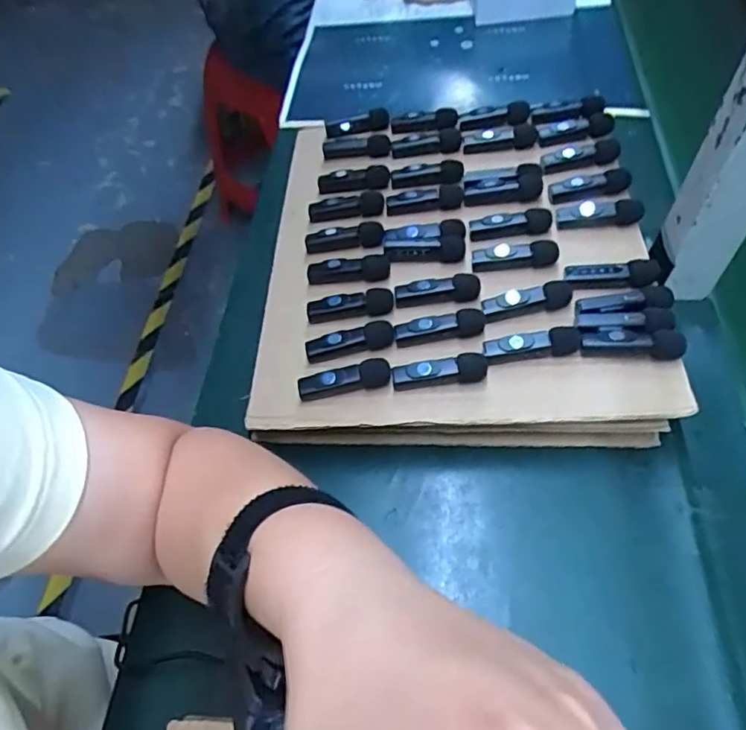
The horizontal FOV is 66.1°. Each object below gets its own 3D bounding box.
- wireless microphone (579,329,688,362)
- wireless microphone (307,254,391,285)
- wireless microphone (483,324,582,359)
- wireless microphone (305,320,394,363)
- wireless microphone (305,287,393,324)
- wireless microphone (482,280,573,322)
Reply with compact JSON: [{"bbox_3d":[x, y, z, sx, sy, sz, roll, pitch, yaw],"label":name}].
[{"bbox_3d":[0.175,-0.013,0.389,0.067,0.021,0.018,1,56,4],"label":"wireless microphone"},{"bbox_3d":[-0.019,-0.077,0.460,0.065,0.018,0.014,-4,56,1],"label":"wireless microphone"},{"bbox_3d":[0.110,-0.015,0.398,0.064,0.014,0.017,-6,56,-1],"label":"wireless microphone"},{"bbox_3d":[-0.017,-0.017,0.418,0.063,0.016,0.016,-12,56,-5],"label":"wireless microphone"},{"bbox_3d":[-0.017,-0.044,0.436,0.064,0.018,0.017,-8,56,-2],"label":"wireless microphone"},{"bbox_3d":[0.112,-0.048,0.417,0.064,0.013,0.016,-10,56,-3],"label":"wireless microphone"}]

